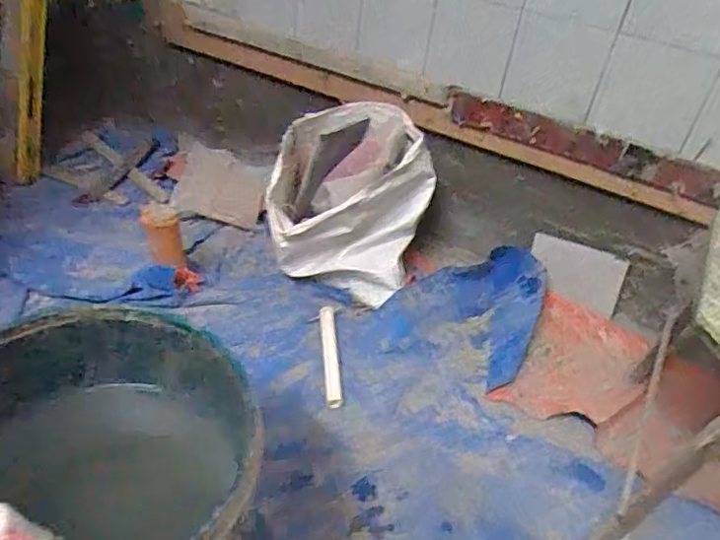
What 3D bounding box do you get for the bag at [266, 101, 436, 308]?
[{"bbox_3d":[-0.019,-0.120,1.043,0.282,0.292,0.209,6,39,-1],"label":"bag"}]

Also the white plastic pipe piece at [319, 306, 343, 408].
[{"bbox_3d":[-0.052,0.152,0.982,0.029,0.025,0.207,-2,51,-8],"label":"white plastic pipe piece"}]

